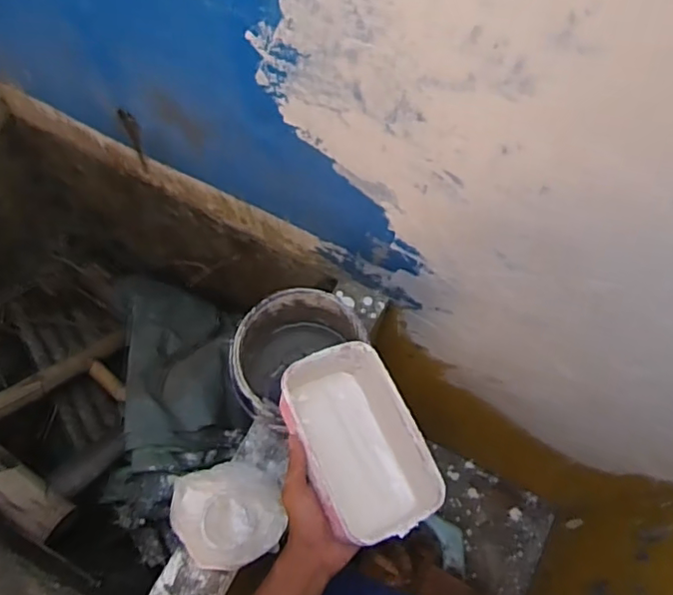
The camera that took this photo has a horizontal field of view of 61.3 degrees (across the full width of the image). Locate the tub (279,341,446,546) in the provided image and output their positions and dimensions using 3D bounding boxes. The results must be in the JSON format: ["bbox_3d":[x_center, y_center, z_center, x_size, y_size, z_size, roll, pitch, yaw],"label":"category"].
[{"bbox_3d":[0.023,0.153,0.595,0.113,0.079,0.190,-25,70,-13],"label":"tub"}]

